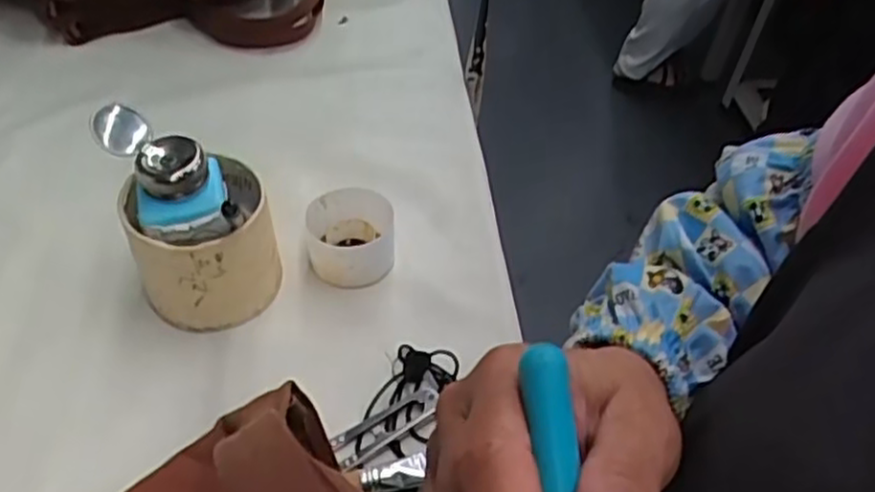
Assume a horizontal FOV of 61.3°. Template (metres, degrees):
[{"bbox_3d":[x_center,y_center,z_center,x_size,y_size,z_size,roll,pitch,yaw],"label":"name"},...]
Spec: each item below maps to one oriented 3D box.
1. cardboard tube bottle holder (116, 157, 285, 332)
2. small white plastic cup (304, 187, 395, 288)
[{"bbox_3d":[-0.148,0.001,0.477,0.088,0.081,0.076,-23,53,-26],"label":"cardboard tube bottle holder"},{"bbox_3d":[-0.061,-0.006,0.519,0.059,0.044,0.057,4,46,-4],"label":"small white plastic cup"}]

